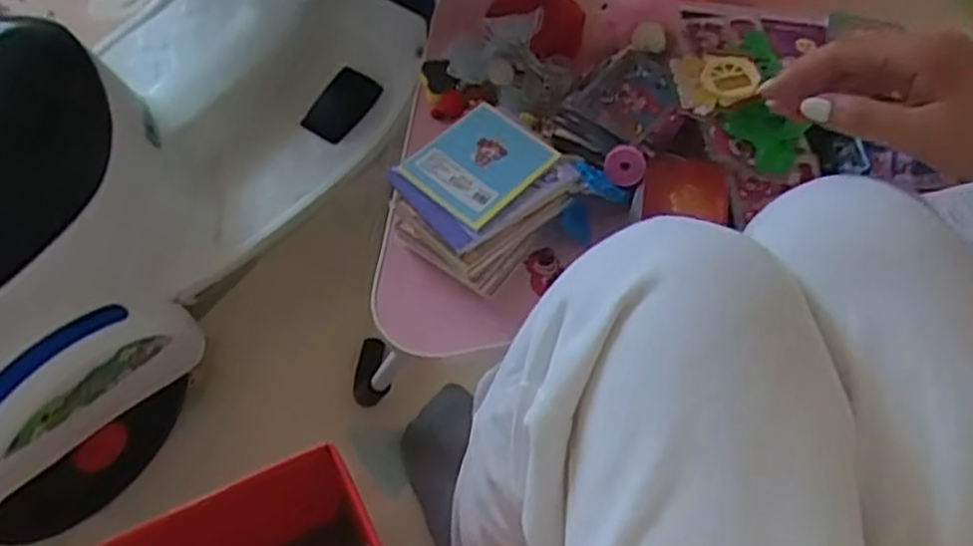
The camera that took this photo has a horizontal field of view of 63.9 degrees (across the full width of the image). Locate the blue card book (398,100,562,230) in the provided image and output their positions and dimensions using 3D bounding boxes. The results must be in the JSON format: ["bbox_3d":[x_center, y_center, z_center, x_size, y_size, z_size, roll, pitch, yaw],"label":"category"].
[{"bbox_3d":[-0.006,-0.078,0.537,0.078,0.011,0.089,38,63,20],"label":"blue card book"}]

